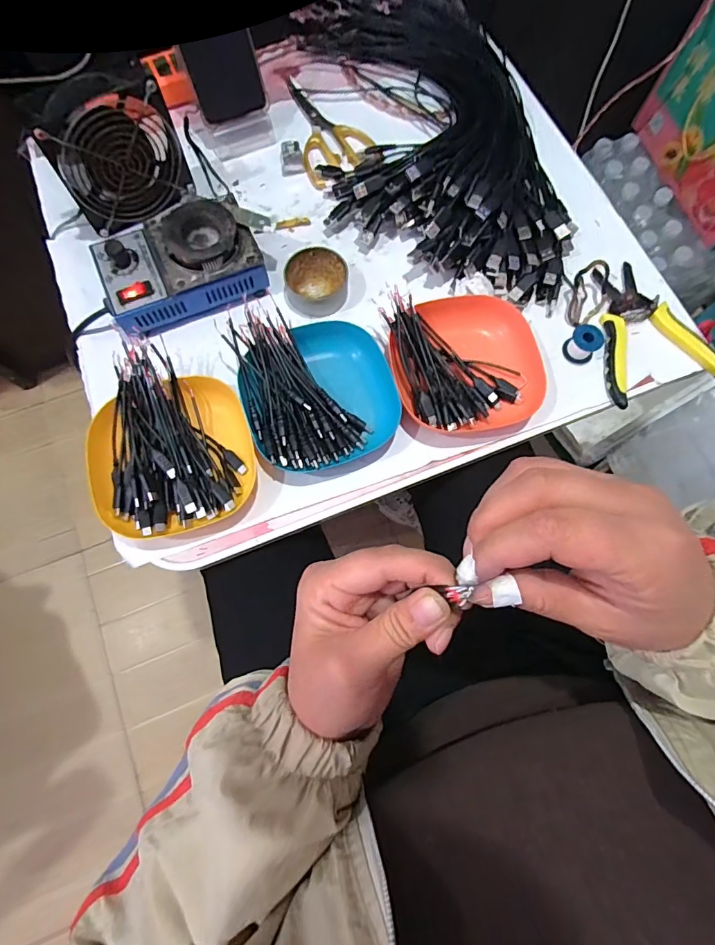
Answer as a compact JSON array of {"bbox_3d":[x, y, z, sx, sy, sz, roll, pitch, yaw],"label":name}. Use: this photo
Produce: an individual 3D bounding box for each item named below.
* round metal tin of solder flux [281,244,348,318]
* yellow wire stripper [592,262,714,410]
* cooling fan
[{"bbox_3d":[-0.042,-0.197,0.469,0.064,0.025,0.064,0,75,-2],"label":"round metal tin of solder flux"},{"bbox_3d":[0.291,-0.148,0.463,0.115,0.024,0.153,-13,76,-5],"label":"yellow wire stripper"},{"bbox_3d":[-0.238,-0.316,0.453,0.116,0.113,0.045,-32,78,-9],"label":"cooling fan"}]

